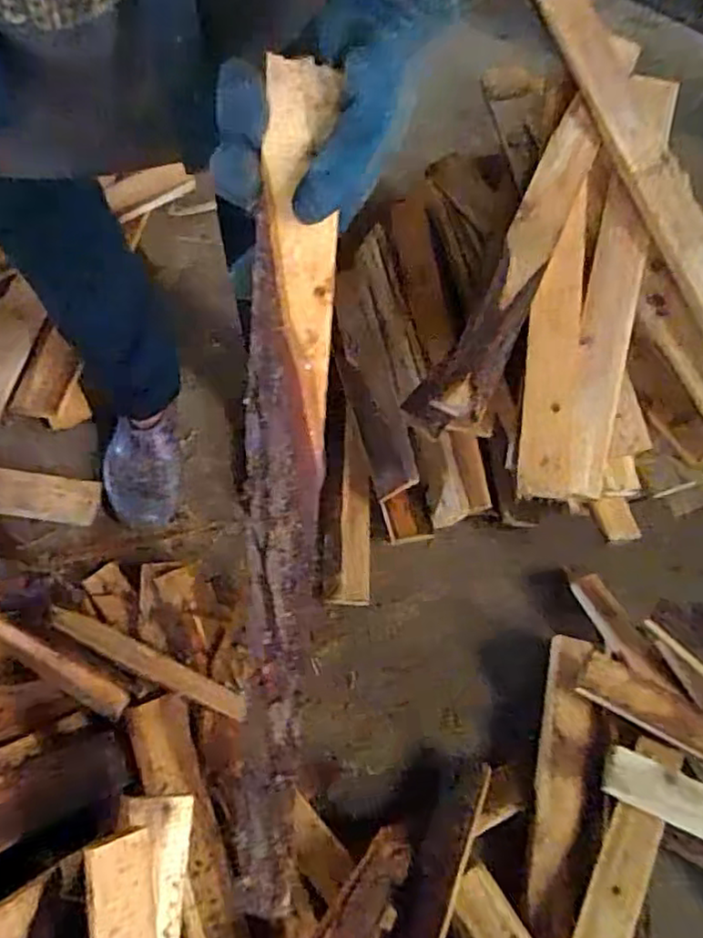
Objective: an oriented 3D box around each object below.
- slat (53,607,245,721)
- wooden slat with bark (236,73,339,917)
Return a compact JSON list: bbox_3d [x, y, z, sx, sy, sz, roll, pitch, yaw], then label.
[{"bbox_3d":[-0.202,0.191,0.645,0.214,0.019,0.025,24,62,9],"label":"slat"},{"bbox_3d":[-0.038,0.025,0.357,0.041,0.012,0.455,3,96,-2],"label":"wooden slat with bark"}]

